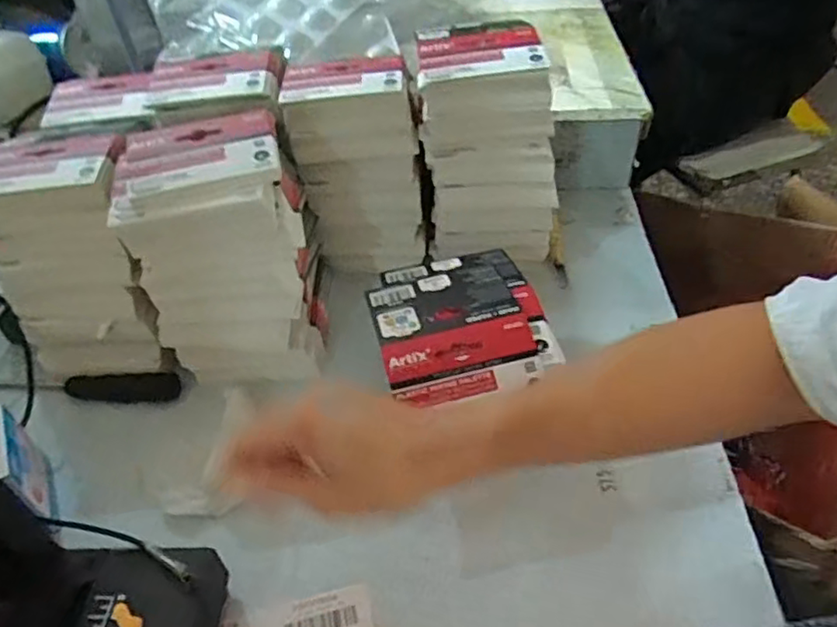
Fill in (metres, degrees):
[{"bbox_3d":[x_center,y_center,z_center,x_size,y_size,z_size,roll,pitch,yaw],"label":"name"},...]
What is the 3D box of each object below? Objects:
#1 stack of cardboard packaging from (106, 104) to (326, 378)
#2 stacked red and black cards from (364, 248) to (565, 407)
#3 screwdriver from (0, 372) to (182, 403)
[{"bbox_3d":[-0.144,-0.045,0.478,0.119,0.174,0.106,-6,44,-3],"label":"stack of cardboard packaging"},{"bbox_3d":[0.026,0.001,0.443,0.115,0.021,0.134,-12,44,-9],"label":"stacked red and black cards"},{"bbox_3d":[-0.278,0.057,0.507,0.175,0.018,0.020,3,44,7],"label":"screwdriver"}]

